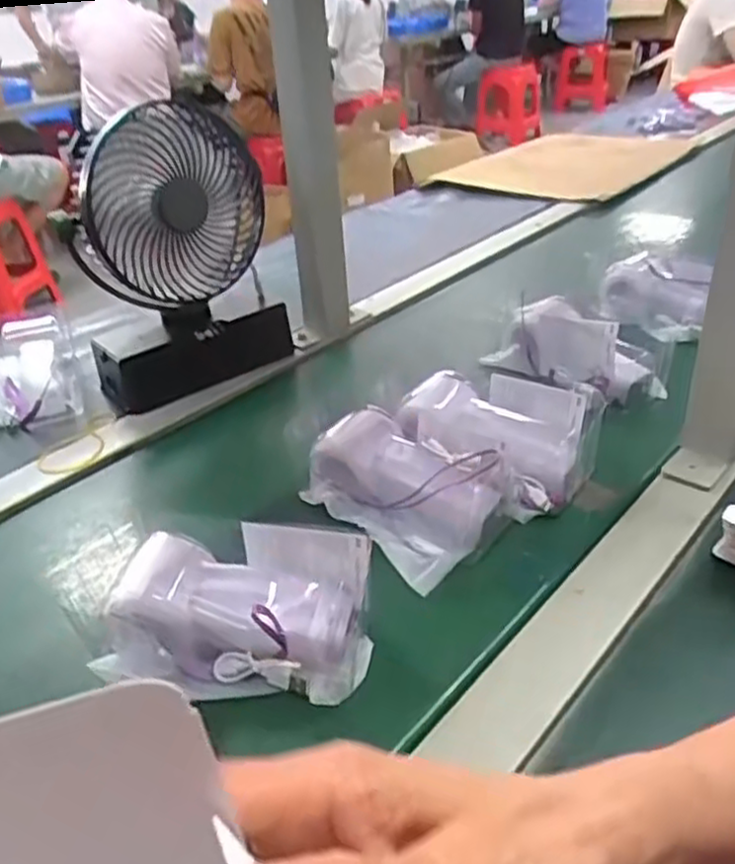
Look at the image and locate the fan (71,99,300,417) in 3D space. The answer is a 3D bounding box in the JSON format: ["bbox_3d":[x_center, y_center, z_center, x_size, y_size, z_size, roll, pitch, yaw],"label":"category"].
[{"bbox_3d":[-0.191,-0.174,0.758,0.195,0.279,0.093,-23,36,-26],"label":"fan"}]

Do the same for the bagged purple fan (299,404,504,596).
[{"bbox_3d":[0.026,0.040,0.575,0.093,0.064,0.143,-29,39,-33],"label":"bagged purple fan"}]

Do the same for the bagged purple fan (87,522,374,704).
[{"bbox_3d":[-0.078,0.112,0.472,0.155,0.067,0.085,-3,32,4],"label":"bagged purple fan"}]

